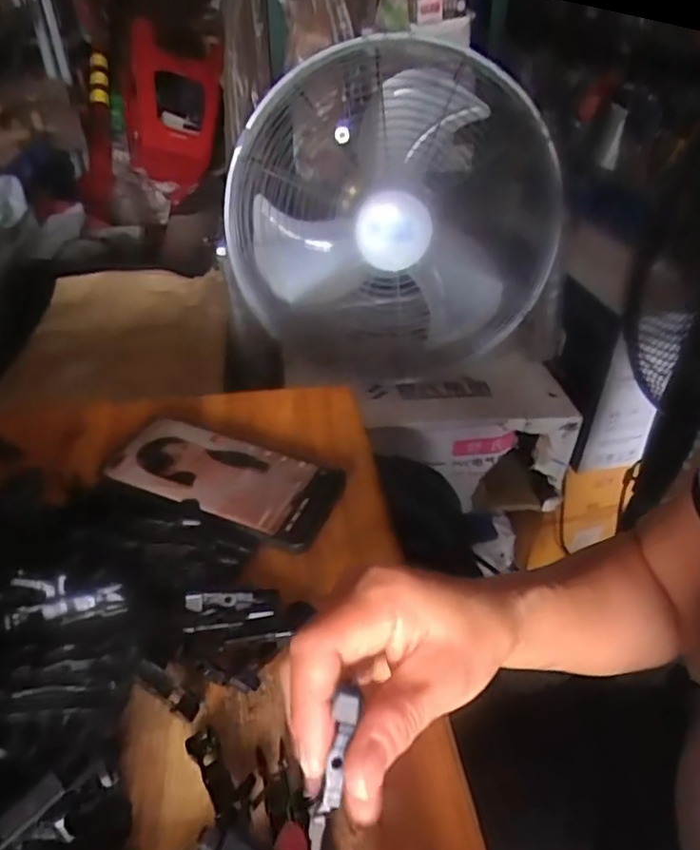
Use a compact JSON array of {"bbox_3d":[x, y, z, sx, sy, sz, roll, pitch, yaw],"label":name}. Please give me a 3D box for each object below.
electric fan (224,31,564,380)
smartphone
[{"bbox_3d":[0.061,-0.279,0.826,0.383,0.388,0.170,-2,39,-4],"label":"electric fan"},{"bbox_3d":[-0.091,0.035,0.444,0.167,0.006,0.072,18,42,17],"label":"smartphone"}]

